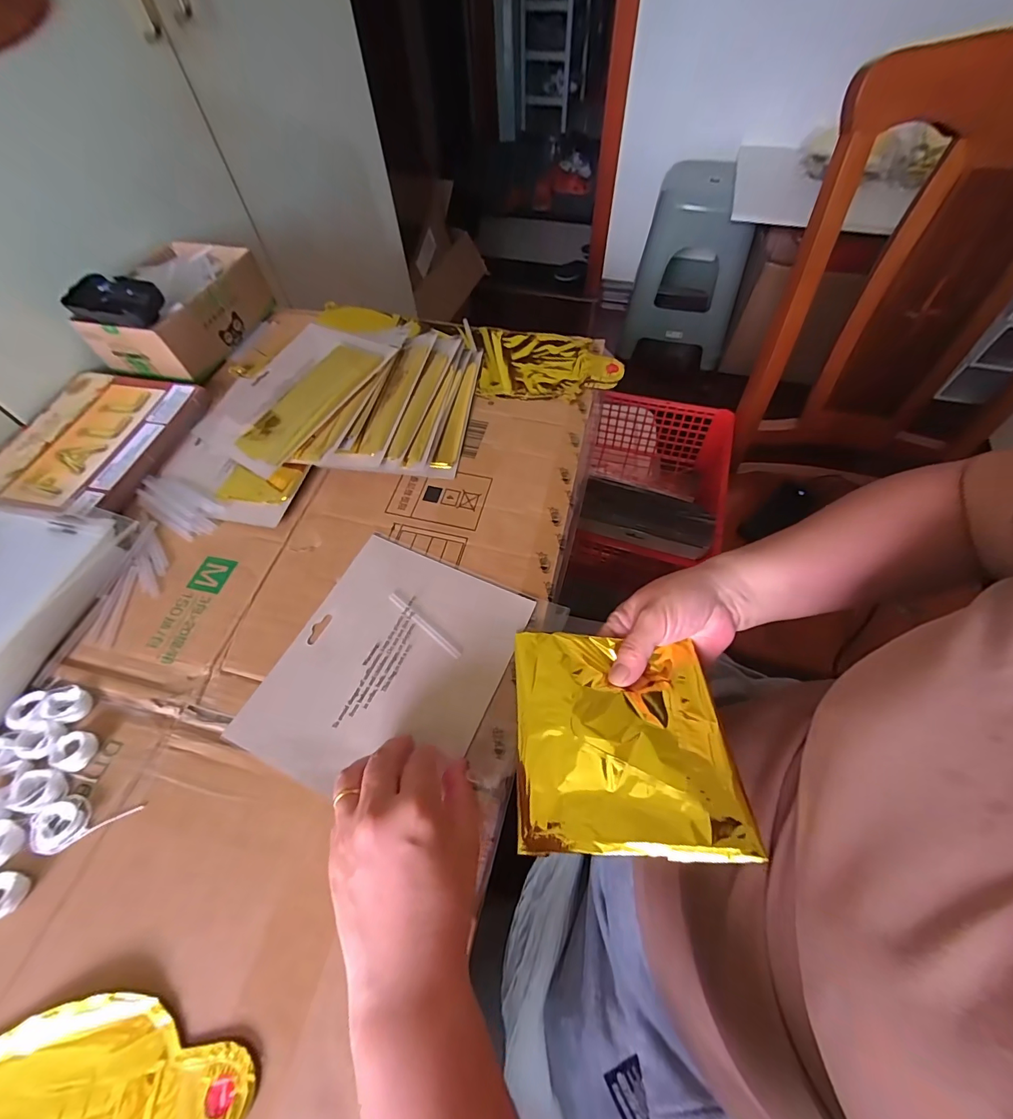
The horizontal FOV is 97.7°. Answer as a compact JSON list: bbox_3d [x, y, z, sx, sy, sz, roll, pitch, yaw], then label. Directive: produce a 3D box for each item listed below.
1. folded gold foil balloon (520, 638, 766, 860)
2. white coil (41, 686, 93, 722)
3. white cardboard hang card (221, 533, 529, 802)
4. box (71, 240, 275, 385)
[{"bbox_3d":[0.073,0.116,0.299,0.135,0.024,0.141,-10,50,16],"label":"folded gold foil balloon"},{"bbox_3d":[-0.331,0.109,0.334,0.033,0.006,0.025,7,61,5],"label":"white coil"},{"bbox_3d":[-0.090,0.080,0.347,0.162,0.005,0.192,22,63,14],"label":"white cardboard hang card"},{"bbox_3d":[-0.407,-0.319,0.549,0.135,0.068,0.191,14,61,9],"label":"box"}]

